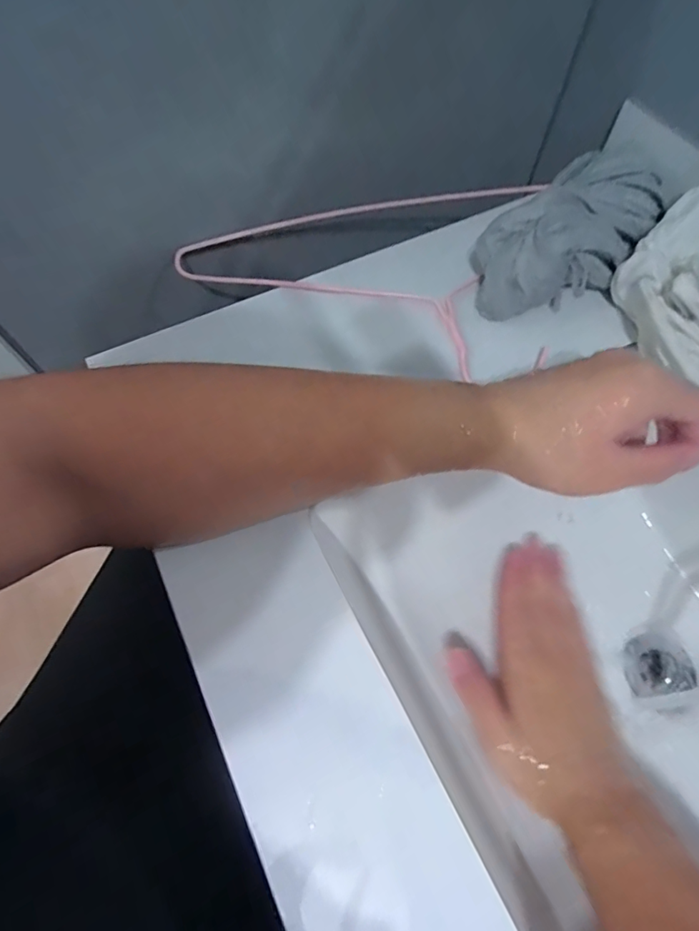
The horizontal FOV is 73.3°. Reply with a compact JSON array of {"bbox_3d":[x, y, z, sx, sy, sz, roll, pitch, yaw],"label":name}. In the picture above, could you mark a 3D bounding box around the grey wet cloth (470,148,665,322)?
[{"bbox_3d":[0.168,-0.177,0.364,0.169,0.065,0.090,-38,70,-17],"label":"grey wet cloth"}]

